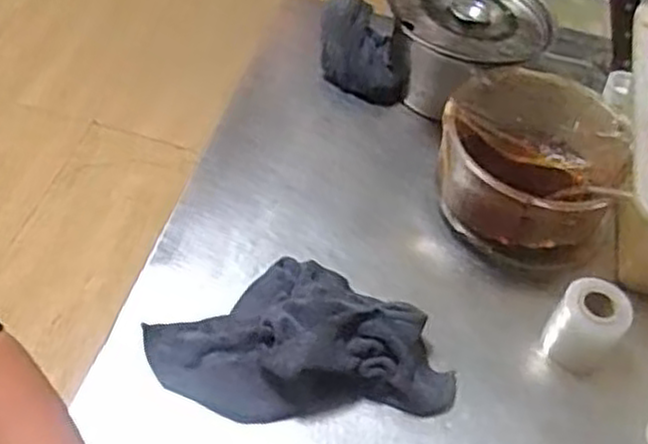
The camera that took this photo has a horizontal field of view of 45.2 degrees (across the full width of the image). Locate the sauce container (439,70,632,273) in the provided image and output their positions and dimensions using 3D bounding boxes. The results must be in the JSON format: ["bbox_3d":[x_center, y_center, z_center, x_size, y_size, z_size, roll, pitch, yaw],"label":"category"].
[{"bbox_3d":[0.191,-0.050,0.737,0.166,0.105,0.166,4,50,-5],"label":"sauce container"}]

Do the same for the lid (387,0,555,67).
[{"bbox_3d":[0.153,-0.222,0.810,0.166,0.021,0.171,4,50,-5],"label":"lid"}]

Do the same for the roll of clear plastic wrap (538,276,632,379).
[{"bbox_3d":[0.218,0.087,0.649,0.053,0.062,0.051,4,50,-5],"label":"roll of clear plastic wrap"}]

